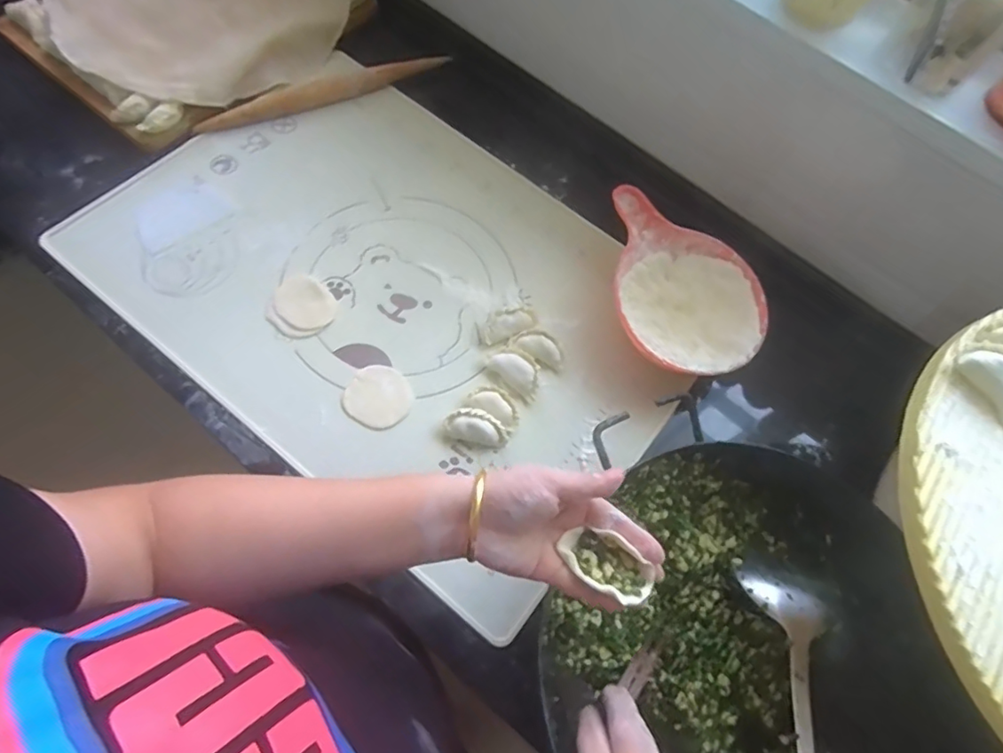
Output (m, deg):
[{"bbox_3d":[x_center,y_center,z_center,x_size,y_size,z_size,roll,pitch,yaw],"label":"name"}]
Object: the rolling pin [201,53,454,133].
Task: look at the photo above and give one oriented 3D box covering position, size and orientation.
[{"bbox_3d":[-0.231,-0.378,0.728,0.322,0.025,0.034,-24,74,-16],"label":"rolling pin"}]

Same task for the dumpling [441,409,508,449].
[{"bbox_3d":[-0.024,0.051,0.554,0.063,0.023,0.027,17,67,-1],"label":"dumpling"}]

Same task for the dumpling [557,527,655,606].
[{"bbox_3d":[0.071,0.126,0.369,0.061,0.015,0.033,33,66,13],"label":"dumpling"}]

